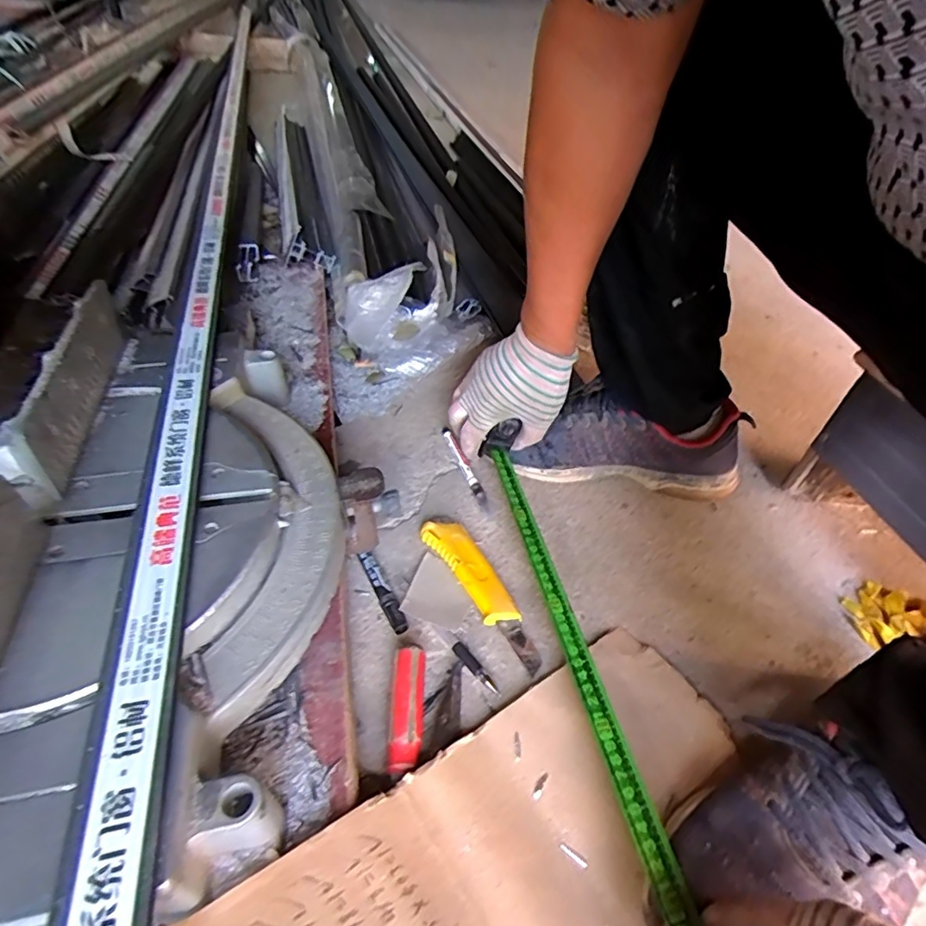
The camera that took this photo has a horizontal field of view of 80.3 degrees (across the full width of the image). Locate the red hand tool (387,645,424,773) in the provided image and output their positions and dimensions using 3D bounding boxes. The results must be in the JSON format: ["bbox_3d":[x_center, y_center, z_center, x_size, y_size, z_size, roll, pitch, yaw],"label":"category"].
[{"bbox_3d":[-0.040,0.177,0.399,0.023,0.023,0.083,3,41,-4],"label":"red hand tool"}]

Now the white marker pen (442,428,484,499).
[{"bbox_3d":[0.001,-0.001,0.618,0.016,0.014,0.120,-11,45,-20],"label":"white marker pen"}]

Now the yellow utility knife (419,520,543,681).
[{"bbox_3d":[0.015,0.109,0.493,0.034,0.019,0.172,-19,47,-26],"label":"yellow utility knife"}]

